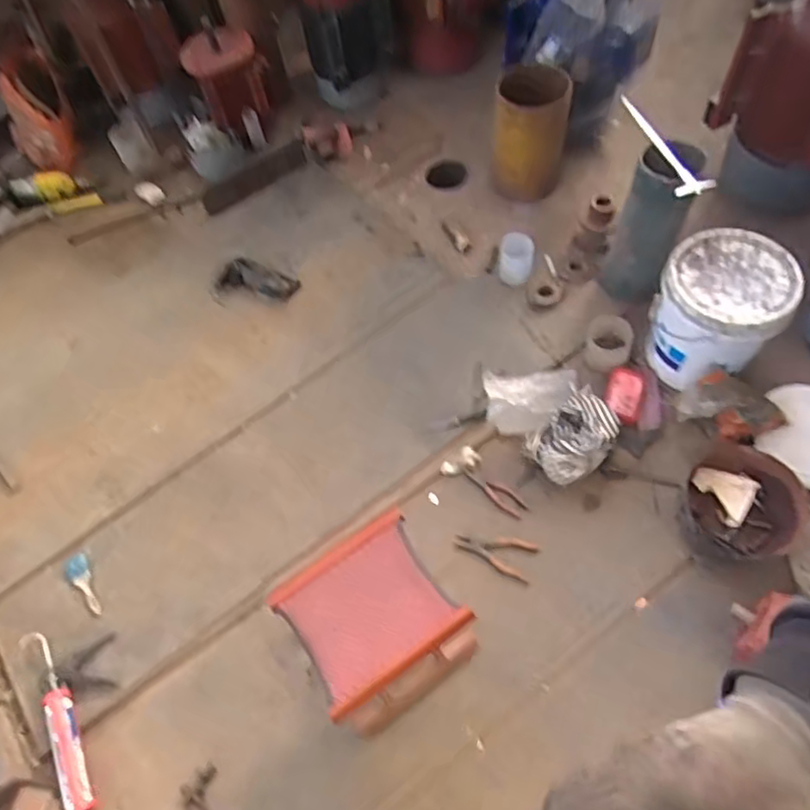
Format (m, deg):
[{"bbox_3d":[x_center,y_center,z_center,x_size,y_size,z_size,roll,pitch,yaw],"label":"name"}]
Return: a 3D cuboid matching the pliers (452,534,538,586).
[{"bbox_3d":[0.209,0.339,1.476,0.187,0.015,0.095,17,63,14],"label":"pliers"}]

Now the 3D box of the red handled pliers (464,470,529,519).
[{"bbox_3d":[0.224,0.212,1.554,0.051,0.010,0.168,-40,65,-18],"label":"red handled pliers"}]

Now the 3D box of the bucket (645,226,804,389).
[{"bbox_3d":[0.778,-0.244,1.583,0.281,0.271,0.289,-2,60,4],"label":"bucket"}]

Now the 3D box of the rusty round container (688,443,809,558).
[{"bbox_3d":[0.789,0.216,1.459,0.244,0.083,0.268,-2,60,4],"label":"rusty round container"}]

